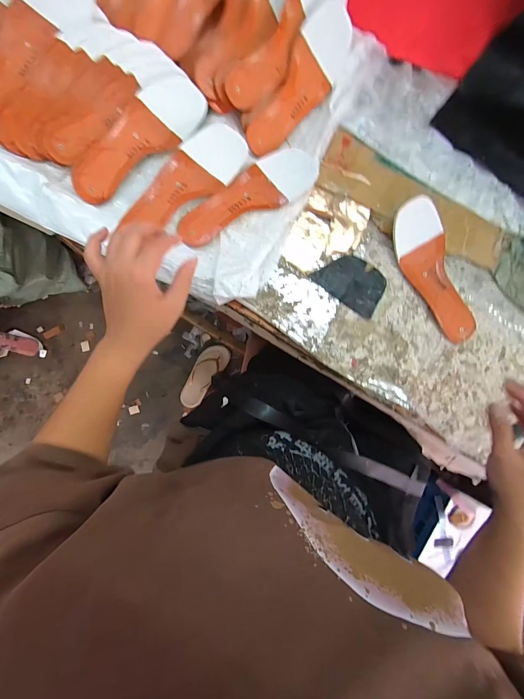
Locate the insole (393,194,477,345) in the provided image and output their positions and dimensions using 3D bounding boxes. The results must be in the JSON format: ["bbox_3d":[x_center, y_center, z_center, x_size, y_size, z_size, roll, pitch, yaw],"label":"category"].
[{"bbox_3d":[0.271,-0.122,0.485,0.074,0.023,0.232,-22,87,-7],"label":"insole"}]

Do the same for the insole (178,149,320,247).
[{"bbox_3d":[-0.020,-0.232,0.474,0.233,0.019,0.076,-34,89,-7],"label":"insole"}]

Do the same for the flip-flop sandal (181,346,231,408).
[{"bbox_3d":[-0.215,0.093,1.125,0.102,0.034,0.244,32,83,-2],"label":"flip-flop sandal"}]

